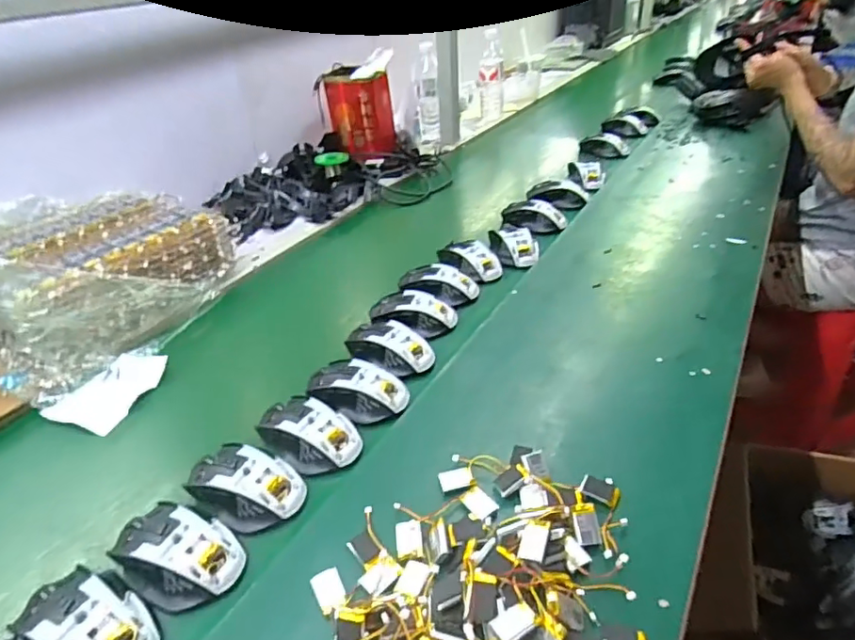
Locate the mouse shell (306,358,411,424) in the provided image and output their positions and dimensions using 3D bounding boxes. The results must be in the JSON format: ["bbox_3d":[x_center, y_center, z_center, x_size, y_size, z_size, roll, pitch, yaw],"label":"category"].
[{"bbox_3d":[-0.078,0.075,0.608,0.104,0.031,0.073,17,40,27],"label":"mouse shell"}]

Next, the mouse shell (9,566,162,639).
[{"bbox_3d":[-0.256,0.226,0.409,0.113,0.033,0.076,18,40,28],"label":"mouse shell"}]

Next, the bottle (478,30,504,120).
[{"bbox_3d":[0.175,-0.676,1.503,0.065,0.198,0.060,1,35,7],"label":"bottle"}]

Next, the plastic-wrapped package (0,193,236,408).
[{"bbox_3d":[-0.492,-0.077,0.776,0.326,0.135,0.348,18,40,28],"label":"plastic-wrapped package"}]

